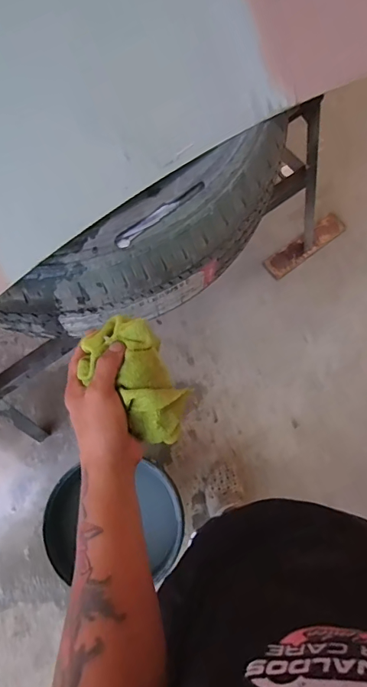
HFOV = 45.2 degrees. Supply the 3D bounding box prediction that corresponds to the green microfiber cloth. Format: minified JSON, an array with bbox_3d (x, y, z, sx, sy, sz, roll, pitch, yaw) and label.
[{"bbox_3d":[-0.051,0.035,0.437,0.081,0.041,0.139,-28,76,-8],"label":"green microfiber cloth"}]

